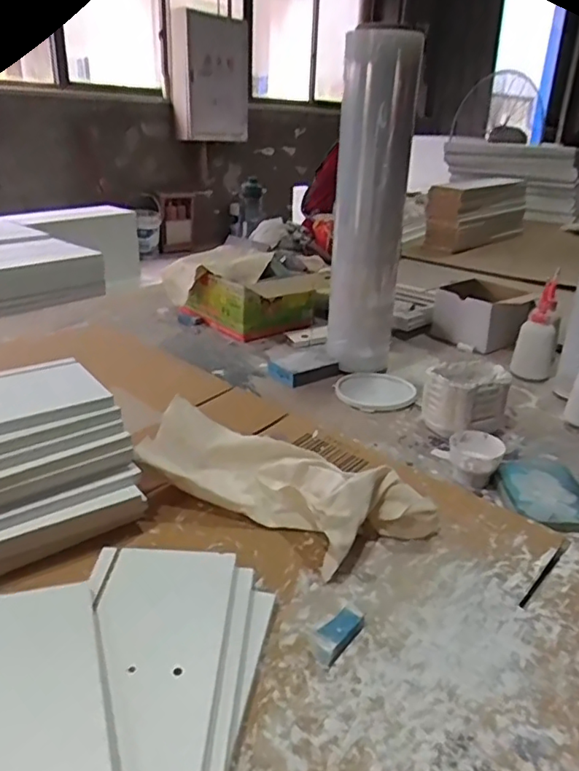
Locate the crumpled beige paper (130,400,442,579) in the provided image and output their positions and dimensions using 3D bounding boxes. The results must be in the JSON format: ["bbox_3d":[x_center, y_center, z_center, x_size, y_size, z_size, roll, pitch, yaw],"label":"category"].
[{"bbox_3d":[-0.019,0.104,0.634,0.330,0.067,0.115,15,28,29],"label":"crumpled beige paper"}]

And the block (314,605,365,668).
[{"bbox_3d":[0.042,0.207,0.487,0.022,0.016,0.054,21,31,38],"label":"block"}]

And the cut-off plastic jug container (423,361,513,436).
[{"bbox_3d":[0.250,0.019,0.828,0.121,0.084,0.086,-13,28,-28],"label":"cut-off plastic jug container"}]

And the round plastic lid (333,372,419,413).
[{"bbox_3d":[0.142,0.007,0.947,0.130,0.017,0.130,0,24,0],"label":"round plastic lid"}]

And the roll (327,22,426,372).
[{"bbox_3d":[0.125,-0.254,0.911,0.104,0.506,0.101,2,25,-1],"label":"roll"}]

